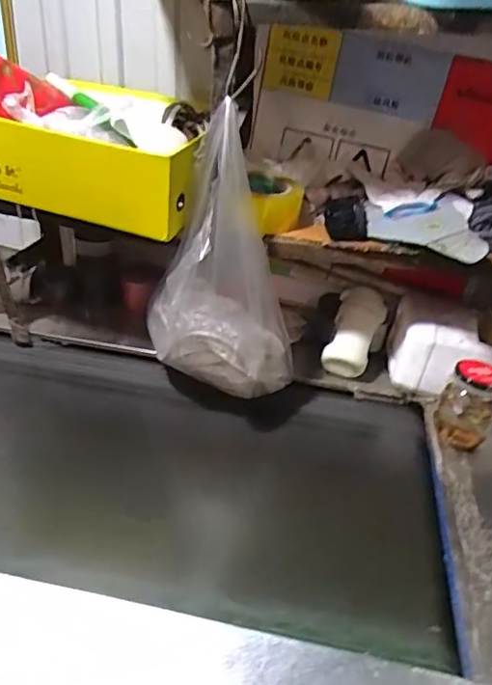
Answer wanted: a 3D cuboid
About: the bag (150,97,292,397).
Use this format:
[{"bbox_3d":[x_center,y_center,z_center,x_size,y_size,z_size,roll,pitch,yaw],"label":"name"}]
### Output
[{"bbox_3d":[-0.028,-0.099,0.805,0.213,0.342,0.136,2,31,-5],"label":"bag"}]

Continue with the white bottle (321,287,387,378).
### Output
[{"bbox_3d":[0.189,-0.023,1.003,0.082,0.060,0.161,14,57,14],"label":"white bottle"}]

